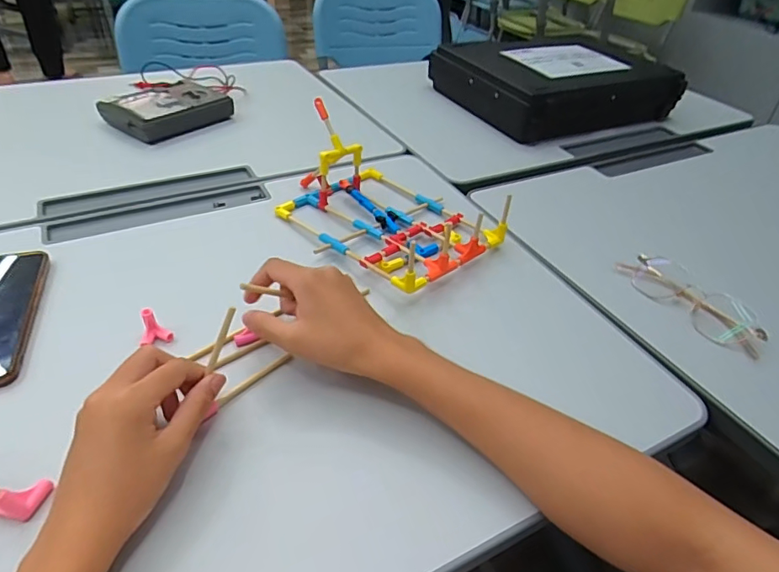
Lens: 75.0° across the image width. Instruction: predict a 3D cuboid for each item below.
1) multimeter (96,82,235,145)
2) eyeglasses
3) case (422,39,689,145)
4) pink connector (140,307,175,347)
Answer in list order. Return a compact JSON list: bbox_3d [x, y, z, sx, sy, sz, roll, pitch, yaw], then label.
[{"bbox_3d":[-0.331,-0.266,0.763,0.118,0.035,0.165,33,48,30],"label":"multimeter"},{"bbox_3d":[0.303,0.016,0.513,0.041,0.037,0.149,-22,46,-28],"label":"eyeglasses"},{"bbox_3d":[0.297,-0.370,0.917,0.363,0.083,0.275,-14,43,-21],"label":"case"},{"bbox_3d":[-0.200,0.036,0.432,0.026,0.032,0.020,-13,43,-20],"label":"pink connector"}]

